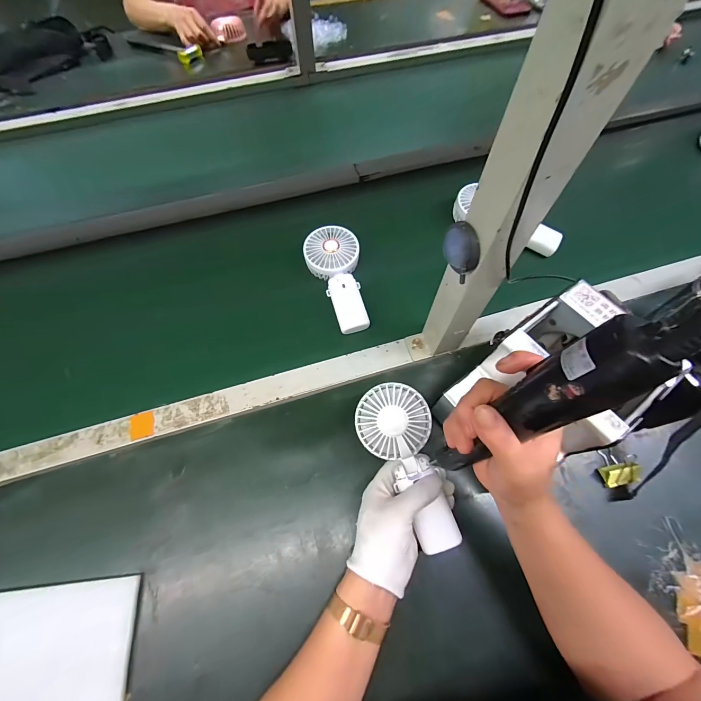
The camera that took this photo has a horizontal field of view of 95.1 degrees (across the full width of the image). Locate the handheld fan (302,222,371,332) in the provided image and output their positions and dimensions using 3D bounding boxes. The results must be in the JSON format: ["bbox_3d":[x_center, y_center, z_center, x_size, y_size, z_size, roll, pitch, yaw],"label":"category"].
[{"bbox_3d":[-0.018,-0.115,0.510,0.083,0.030,0.183,-12,65,-7],"label":"handheld fan"}]

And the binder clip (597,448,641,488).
[{"bbox_3d":[0.327,0.142,0.388,0.038,0.024,0.042,-5,64,-3],"label":"binder clip"}]

